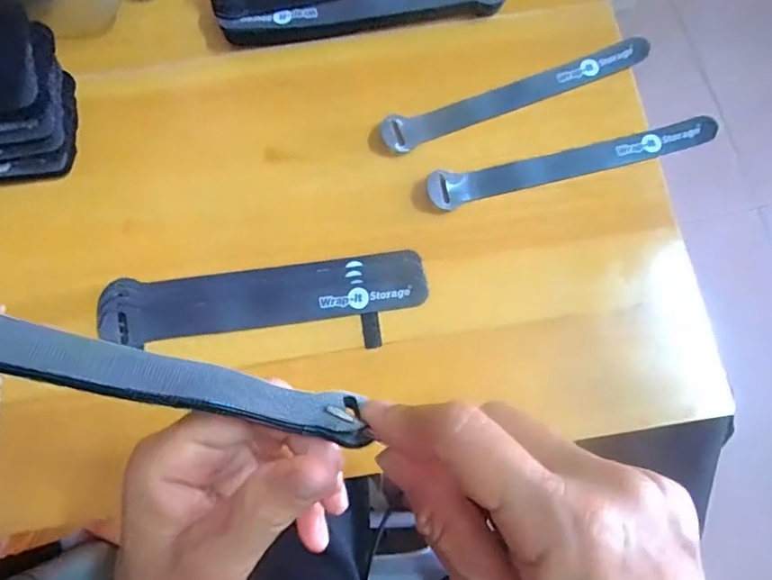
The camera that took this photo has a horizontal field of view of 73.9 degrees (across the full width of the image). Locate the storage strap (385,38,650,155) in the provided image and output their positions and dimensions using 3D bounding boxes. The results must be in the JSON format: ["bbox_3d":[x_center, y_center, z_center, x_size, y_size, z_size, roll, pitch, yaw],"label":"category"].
[{"bbox_3d":[0.092,-0.137,0.358,0.197,0.007,0.023,-20,77,-5],"label":"storage strap"}]

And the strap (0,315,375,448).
[{"bbox_3d":[-0.093,0.021,0.159,0.188,0.025,0.015,19,76,-22],"label":"strap"}]

